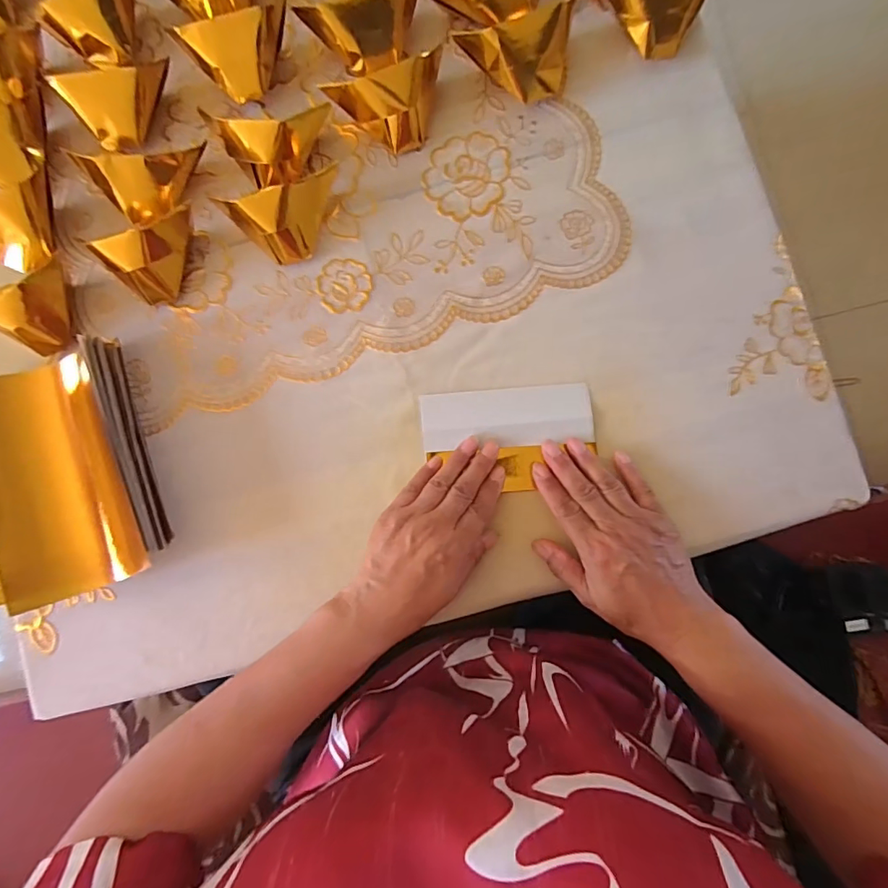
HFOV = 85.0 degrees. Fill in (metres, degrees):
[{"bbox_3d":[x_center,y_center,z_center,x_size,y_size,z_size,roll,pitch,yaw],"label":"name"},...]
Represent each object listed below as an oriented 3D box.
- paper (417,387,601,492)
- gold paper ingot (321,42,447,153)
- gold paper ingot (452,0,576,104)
[{"bbox_3d":[0.051,-0.005,0.392,0.136,0.006,0.081,-2,85,5],"label":"paper"},{"bbox_3d":[-0.046,-0.283,0.403,0.095,0.037,0.063,-12,85,2],"label":"gold paper ingot"},{"bbox_3d":[0.055,-0.318,0.393,0.090,0.043,0.050,2,85,3],"label":"gold paper ingot"}]

